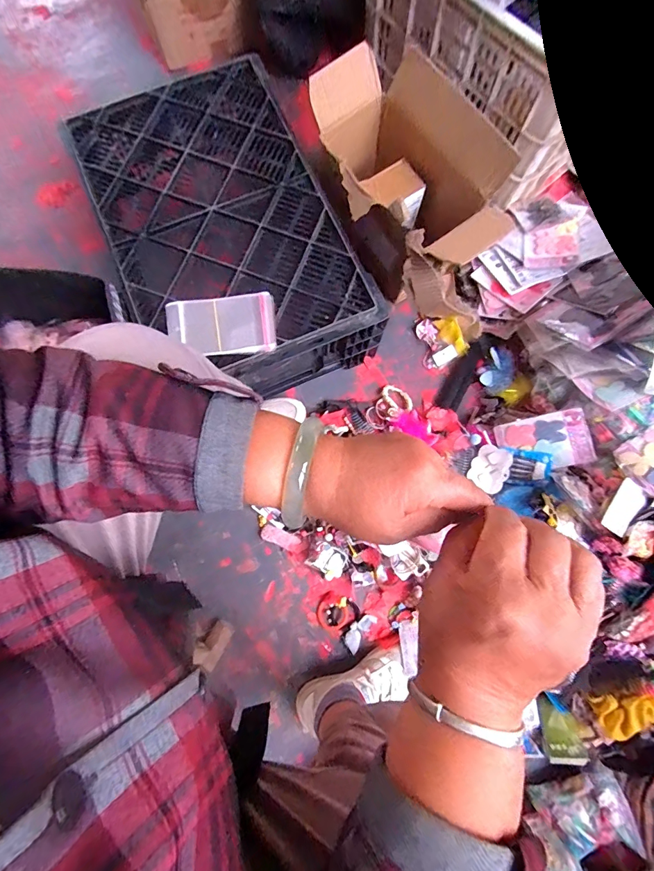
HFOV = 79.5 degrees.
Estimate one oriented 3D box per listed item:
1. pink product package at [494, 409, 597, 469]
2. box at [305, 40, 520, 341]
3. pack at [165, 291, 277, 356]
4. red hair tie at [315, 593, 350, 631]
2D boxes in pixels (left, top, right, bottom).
[{"bbox_3d":[0.377,0.013,0.686,0.139,0.008,0.092,-16,85,30],"label":"pink product package"},{"bbox_3d":[0.149,-0.416,0.718,0.223,0.241,0.412,-34,80,-7],"label":"box"},{"bbox_3d":[-0.165,-0.172,0.616,0.165,0.020,0.098,-6,78,-1],"label":"pack"},{"bbox_3d":[0.009,0.317,0.702,0.057,0.007,0.059,0,78,0],"label":"red hair tie"}]

